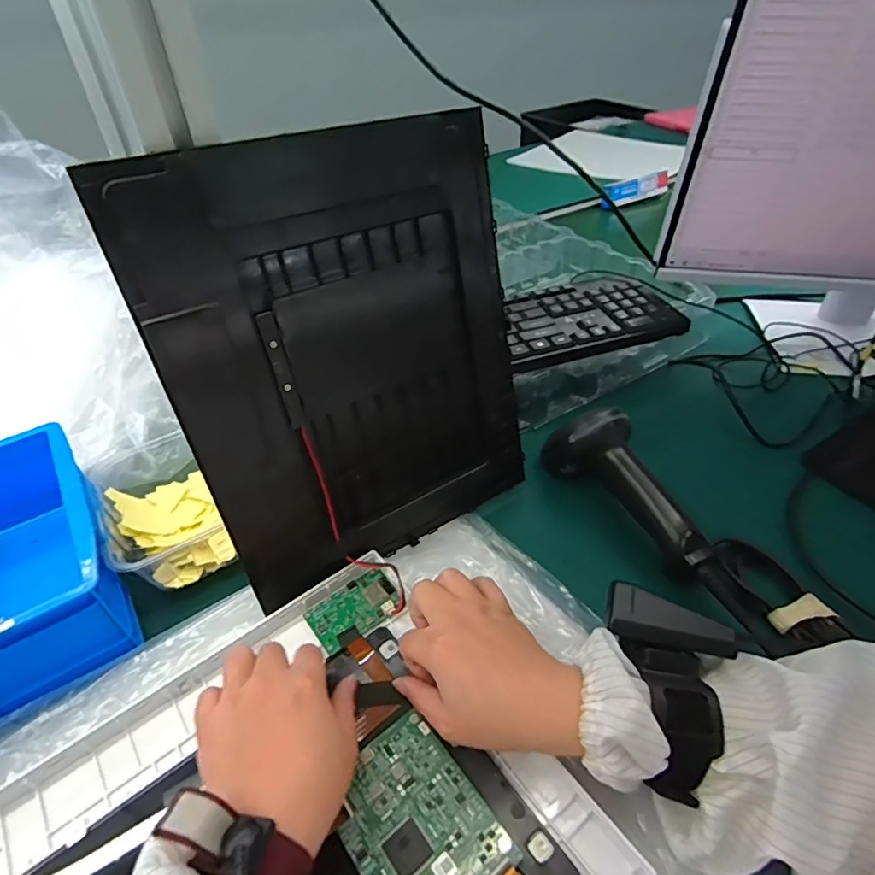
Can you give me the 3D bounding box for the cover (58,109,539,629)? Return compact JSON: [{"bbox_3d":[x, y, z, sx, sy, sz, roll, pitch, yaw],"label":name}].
[{"bbox_3d":[-0.045,-0.045,0.362,0.244,0.290,0.014,-26,31,-26],"label":"cover"}]

